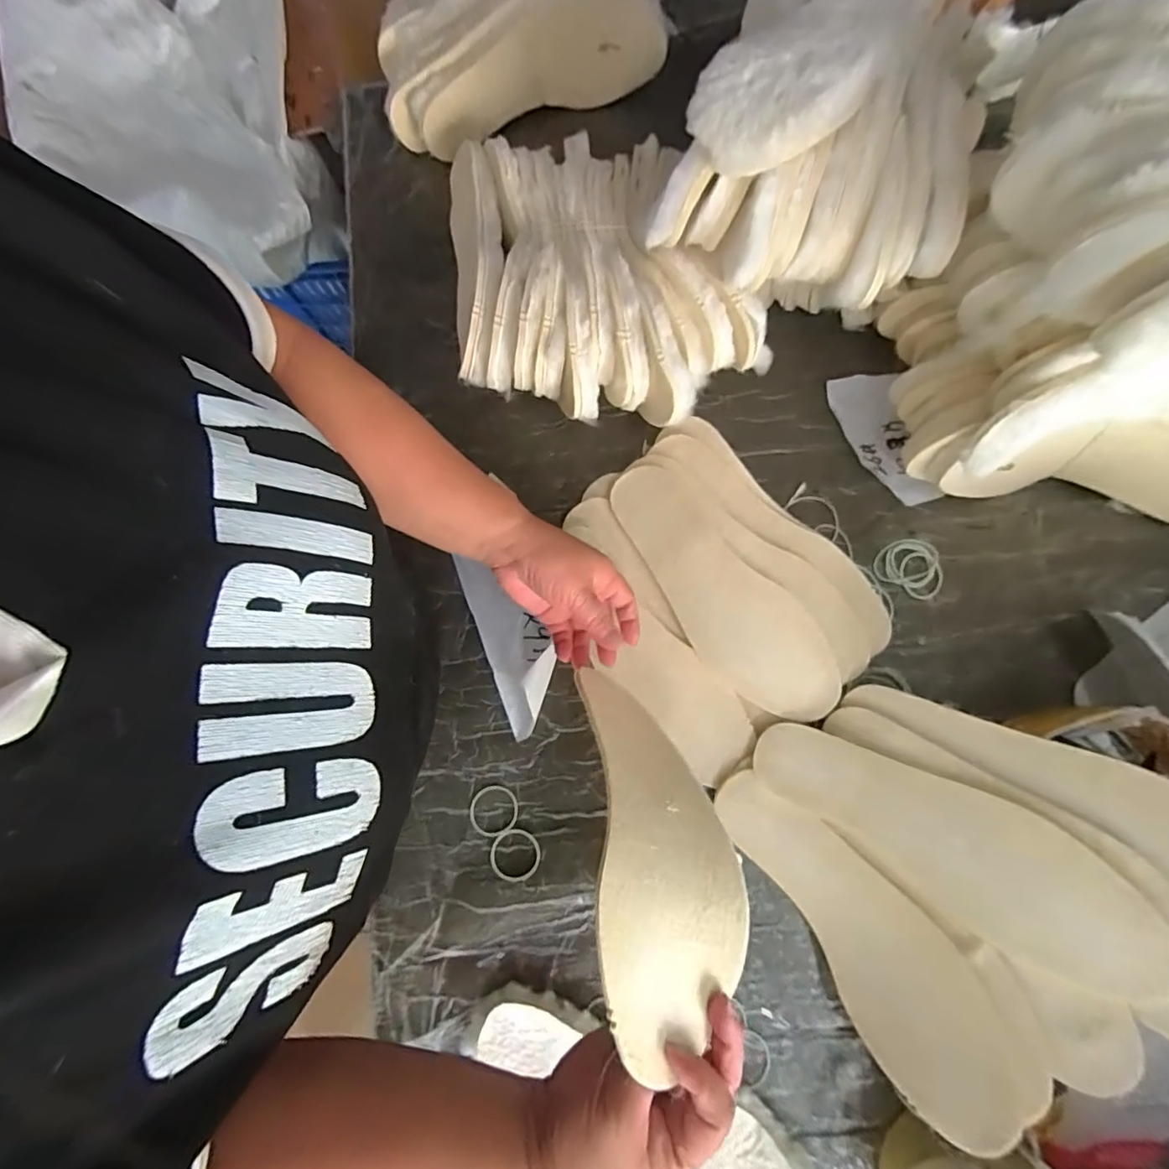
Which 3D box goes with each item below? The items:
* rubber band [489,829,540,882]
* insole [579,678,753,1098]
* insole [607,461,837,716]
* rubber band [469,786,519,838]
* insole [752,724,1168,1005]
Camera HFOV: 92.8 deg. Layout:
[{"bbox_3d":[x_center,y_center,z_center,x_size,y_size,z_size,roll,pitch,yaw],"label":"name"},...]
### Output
[{"bbox_3d":[-0.060,0.235,0.484,0.043,0.004,0.040,13,77,4],"label":"rubber band"},{"bbox_3d":[0.047,0.158,0.366,0.088,0.046,0.234,-7,52,-1],"label":"insole"},{"bbox_3d":[0.118,0.008,0.507,0.092,0.006,0.266,-43,77,5],"label":"insole"},{"bbox_3d":[-0.080,0.201,0.492,0.042,0.004,0.043,0,76,1],"label":"rubber band"},{"bbox_3d":[0.260,0.184,0.412,0.263,0.019,0.093,30,99,35],"label":"insole"}]

